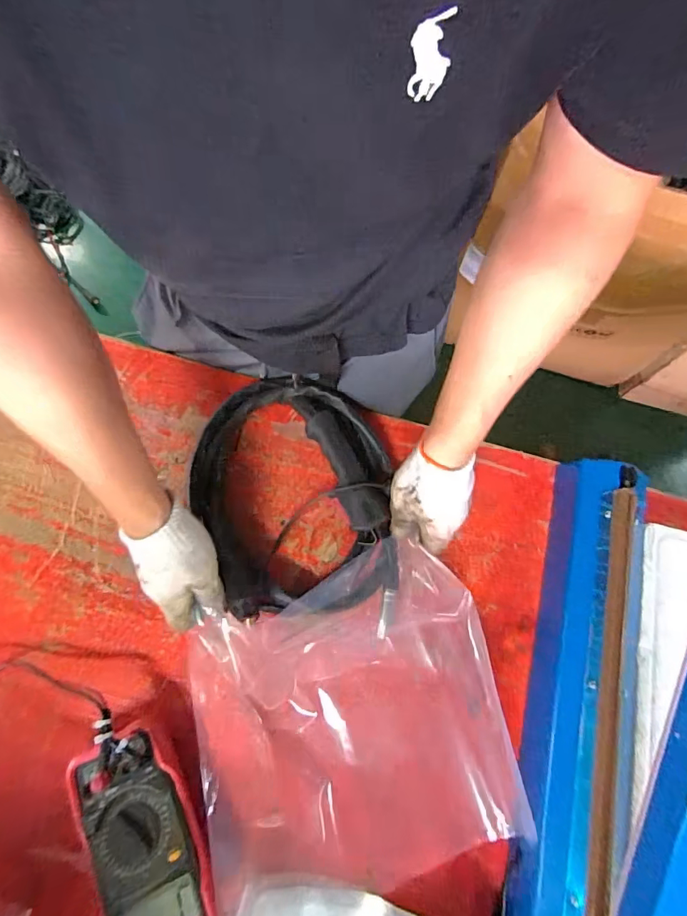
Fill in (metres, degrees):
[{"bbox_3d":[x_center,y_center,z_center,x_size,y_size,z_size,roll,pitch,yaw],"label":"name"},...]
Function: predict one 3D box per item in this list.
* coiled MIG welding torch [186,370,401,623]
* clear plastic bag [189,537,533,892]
[{"bbox_3d":[-0.055,0.037,0.537,0.238,0.050,0.272,-5,72,-4],"label":"coiled MIG welding torch"},{"bbox_3d":[0.005,0.271,0.482,0.312,0.043,0.296,-13,73,-6],"label":"clear plastic bag"}]

